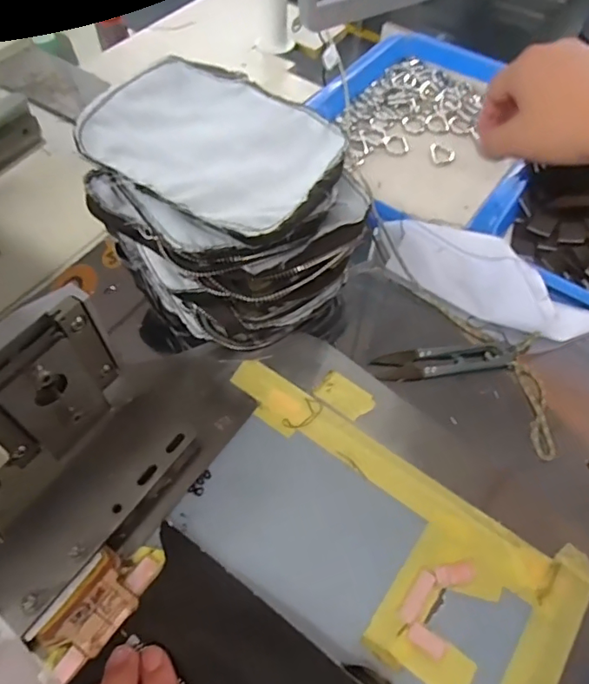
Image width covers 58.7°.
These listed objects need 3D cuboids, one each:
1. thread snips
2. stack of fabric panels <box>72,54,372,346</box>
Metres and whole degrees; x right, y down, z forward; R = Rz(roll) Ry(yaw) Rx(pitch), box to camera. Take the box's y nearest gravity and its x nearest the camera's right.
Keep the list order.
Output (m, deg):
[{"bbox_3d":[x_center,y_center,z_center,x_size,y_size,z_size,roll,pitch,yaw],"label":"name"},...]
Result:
[{"bbox_3d":[0.110,0.013,0.382,0.101,0.006,0.023,-6,58,-5],"label":"thread snips"},{"bbox_3d":[-0.038,-0.084,0.361,0.151,0.135,0.136,38,64,20],"label":"stack of fabric panels"}]

